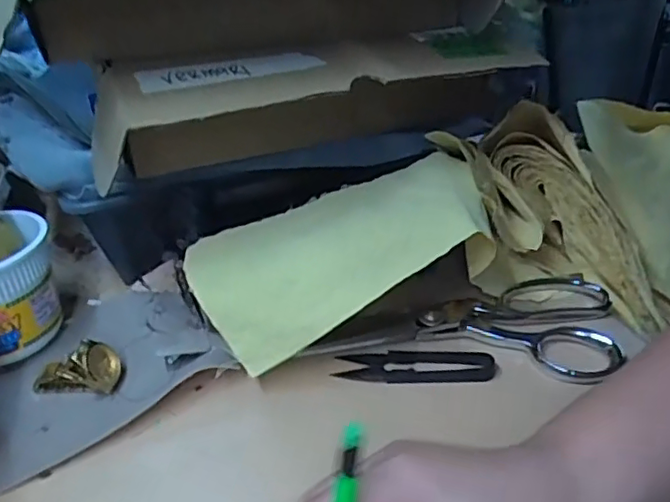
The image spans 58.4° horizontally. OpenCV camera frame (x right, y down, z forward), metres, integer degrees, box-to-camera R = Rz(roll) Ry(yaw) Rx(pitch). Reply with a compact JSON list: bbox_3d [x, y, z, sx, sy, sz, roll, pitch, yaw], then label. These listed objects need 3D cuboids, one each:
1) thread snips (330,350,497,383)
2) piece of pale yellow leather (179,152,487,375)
[{"bbox_3d":[0.049,0.071,0.374,0.095,0.012,0.024,0,35,6],"label":"thread snips"},{"bbox_3d":[0.008,-0.002,0.368,0.185,0.049,0.086,-27,38,-6],"label":"piece of pale yellow leather"}]

